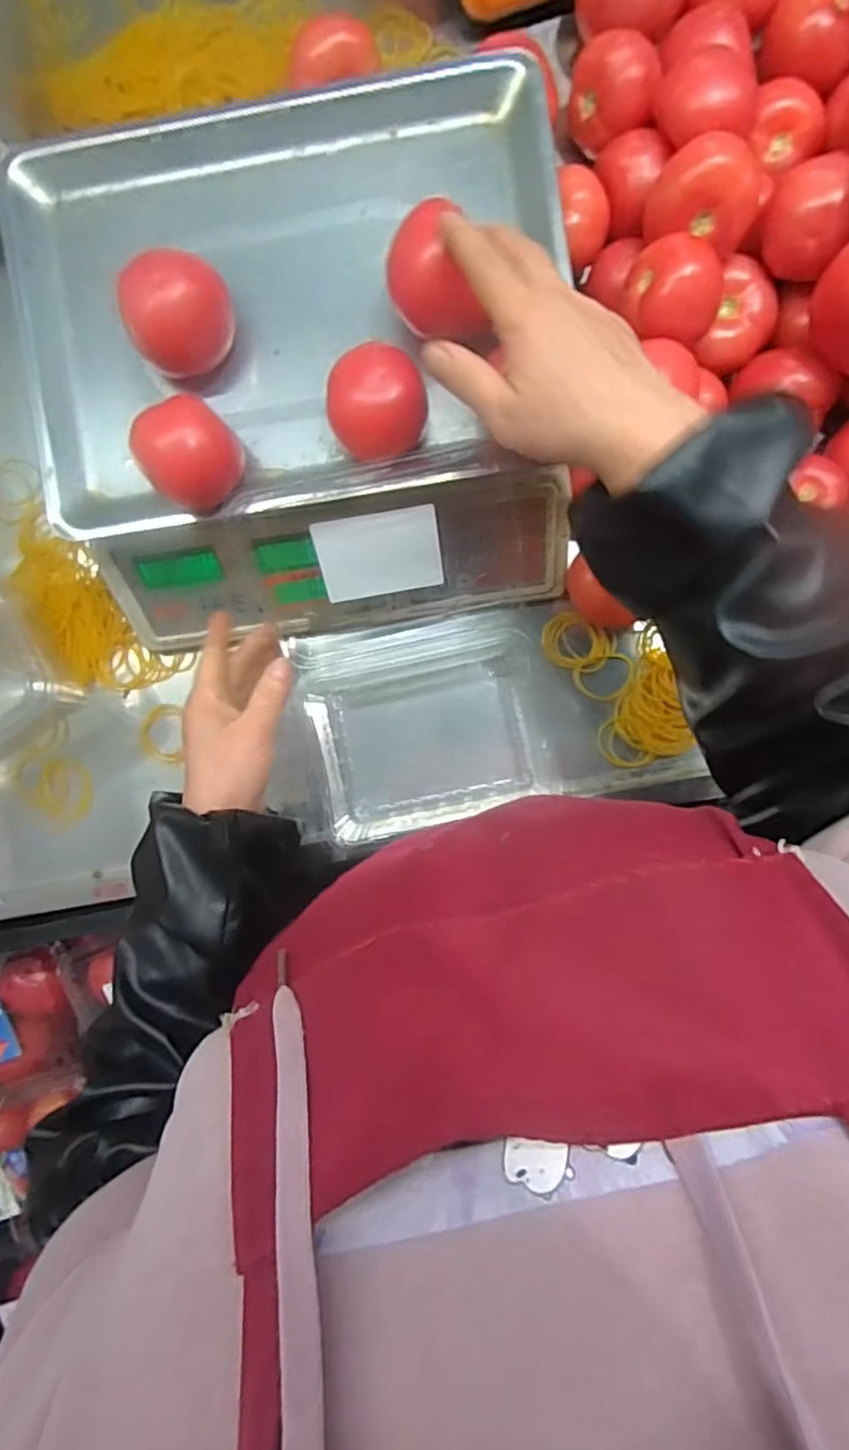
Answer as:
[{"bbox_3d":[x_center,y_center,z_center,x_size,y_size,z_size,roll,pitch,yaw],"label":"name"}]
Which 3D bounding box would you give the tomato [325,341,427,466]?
[{"bbox_3d":[-0.027,-0.184,0.373,0.056,0.054,0.048,-13,92,2],"label":"tomato"}]

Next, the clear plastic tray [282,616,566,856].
[{"bbox_3d":[0.002,0.001,0.496,0.179,0.025,0.158,-11,92,2],"label":"clear plastic tray"}]

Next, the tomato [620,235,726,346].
[{"bbox_3d":[0.159,-0.275,0.411,0.056,0.048,0.057,0,92,2],"label":"tomato"}]

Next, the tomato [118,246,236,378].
[{"bbox_3d":[-0.142,-0.240,0.373,0.060,0.058,0.050,-33,91,3],"label":"tomato"}]

